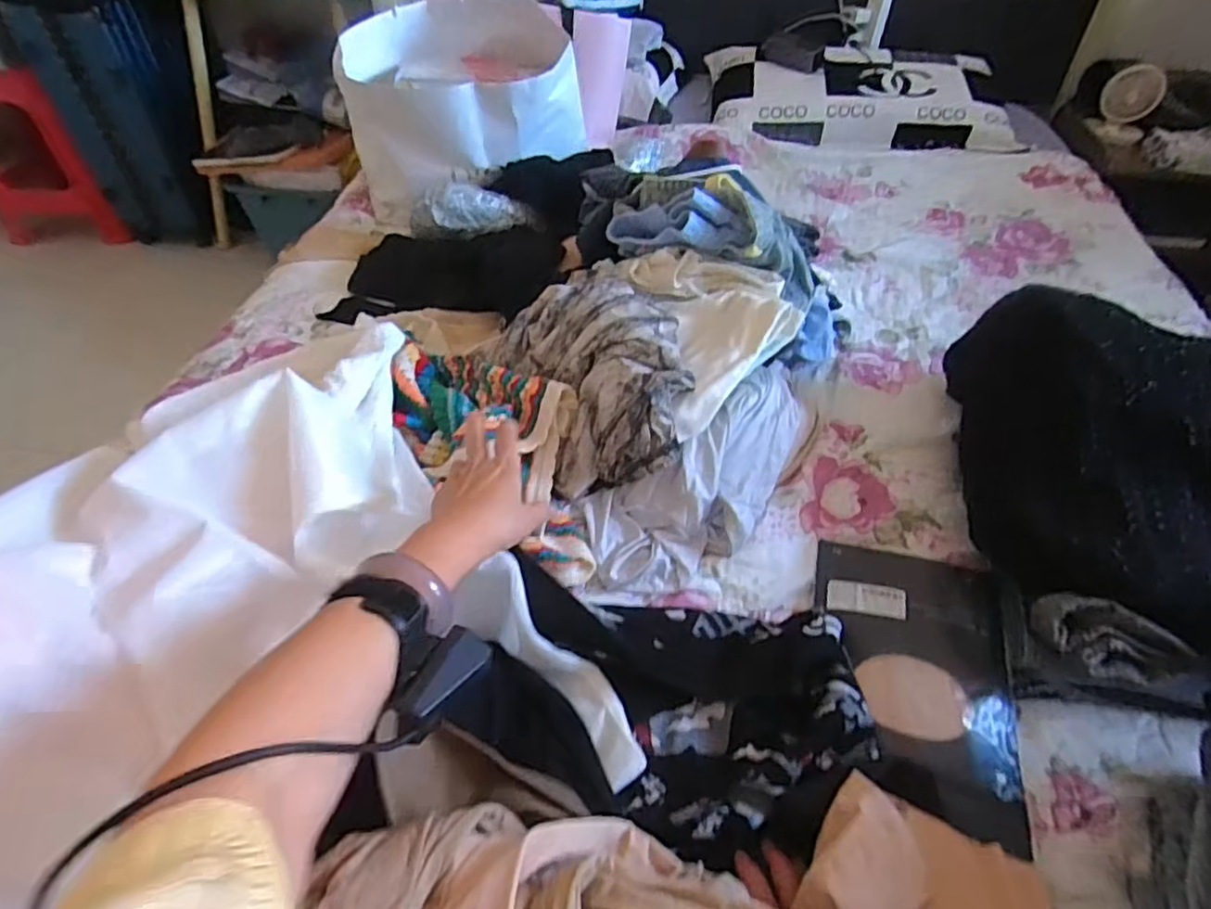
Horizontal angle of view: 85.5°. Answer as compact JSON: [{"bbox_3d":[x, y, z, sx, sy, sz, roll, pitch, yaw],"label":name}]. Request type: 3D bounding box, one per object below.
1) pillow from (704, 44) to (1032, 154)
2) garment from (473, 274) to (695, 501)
[{"bbox_3d":[0.551,-0.791,1.443,0.624,0.108,0.361,5,48,2],"label":"pillow"},{"bbox_3d":[-0.002,-0.081,0.727,0.182,0.124,0.253,-24,53,-22],"label":"garment"}]

